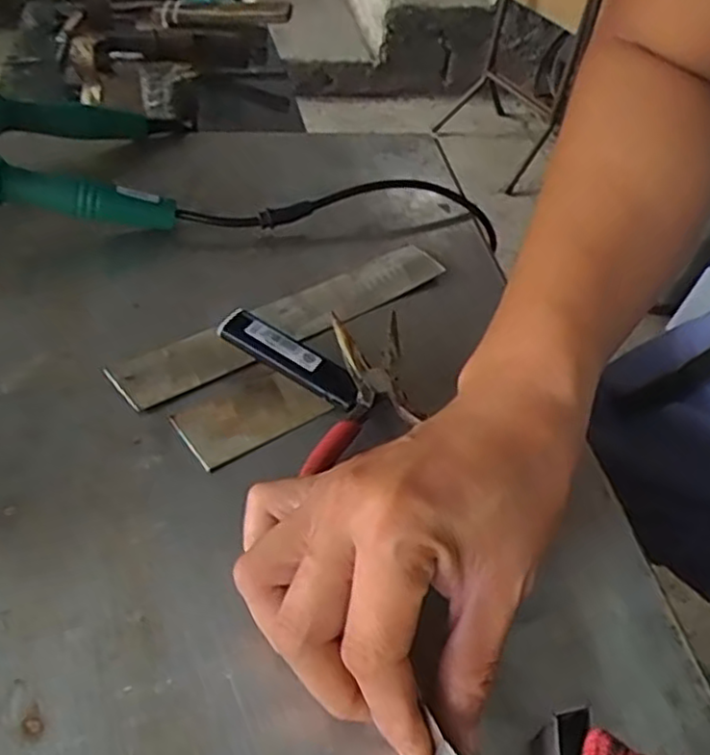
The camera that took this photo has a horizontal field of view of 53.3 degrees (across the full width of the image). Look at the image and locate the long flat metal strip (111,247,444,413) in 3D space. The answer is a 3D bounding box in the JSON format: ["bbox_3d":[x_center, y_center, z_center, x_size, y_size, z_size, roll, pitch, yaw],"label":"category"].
[{"bbox_3d":[-0.036,-0.036,0.415,0.217,0.007,0.038,-28,54,-31],"label":"long flat metal strip"}]

